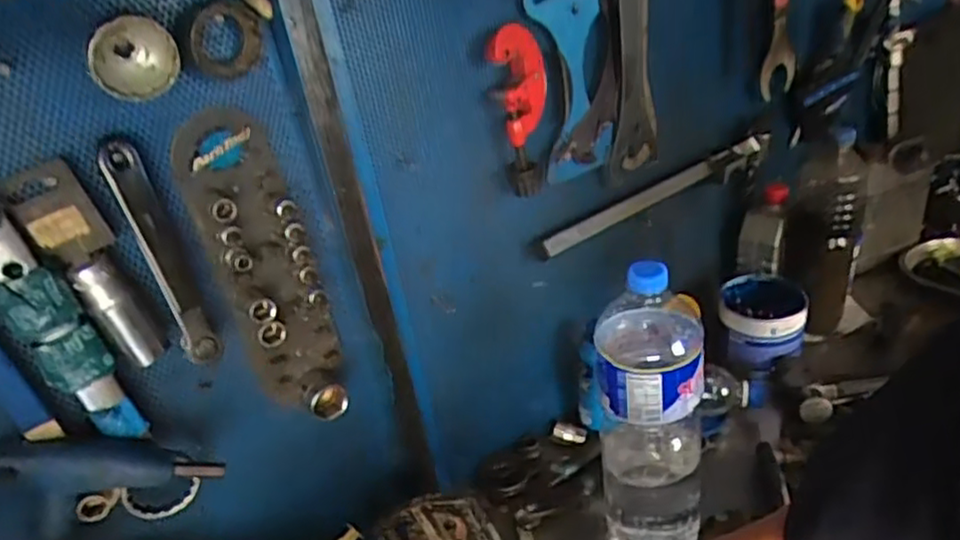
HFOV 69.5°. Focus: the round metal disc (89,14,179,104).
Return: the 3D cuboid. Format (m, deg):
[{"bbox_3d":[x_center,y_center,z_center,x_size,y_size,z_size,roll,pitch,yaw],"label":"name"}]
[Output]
[{"bbox_3d":[-0.211,-0.129,0.423,0.049,0.047,0.030,-20,30,-17],"label":"round metal disc"}]

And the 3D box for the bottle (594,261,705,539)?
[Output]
[{"bbox_3d":[0.152,0.129,0.623,0.092,0.302,0.089,-3,30,14],"label":"bottle"}]

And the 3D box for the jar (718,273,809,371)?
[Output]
[{"bbox_3d":[0.358,0.068,0.877,0.101,0.083,0.104,0,30,19],"label":"jar"}]

